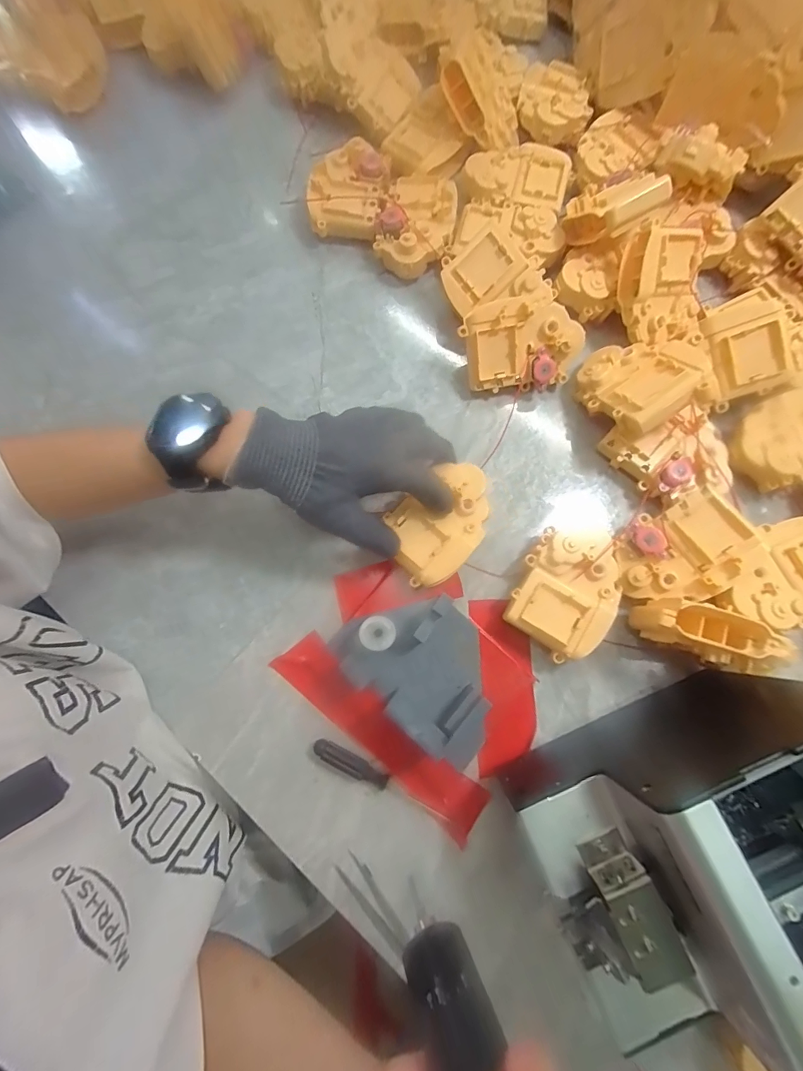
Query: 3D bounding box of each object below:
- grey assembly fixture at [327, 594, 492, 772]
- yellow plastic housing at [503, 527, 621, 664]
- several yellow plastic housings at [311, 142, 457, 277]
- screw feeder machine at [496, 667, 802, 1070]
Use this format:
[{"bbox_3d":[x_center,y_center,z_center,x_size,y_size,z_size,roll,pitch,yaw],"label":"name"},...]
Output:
[{"bbox_3d":[0.016,0.095,0.320,0.135,0.047,0.101,36,80,10],"label":"grey assembly fixture"},{"bbox_3d":[0.128,0.041,0.335,0.076,0.038,0.098,32,79,9],"label":"yellow plastic housing"},{"bbox_3d":[-0.017,-0.316,0.419,0.147,0.035,0.100,32,79,9],"label":"several yellow plastic housings"},{"bbox_3d":[0.172,0.179,0.245,0.175,0.145,0.127,-22,78,-4],"label":"screw feeder machine"}]

